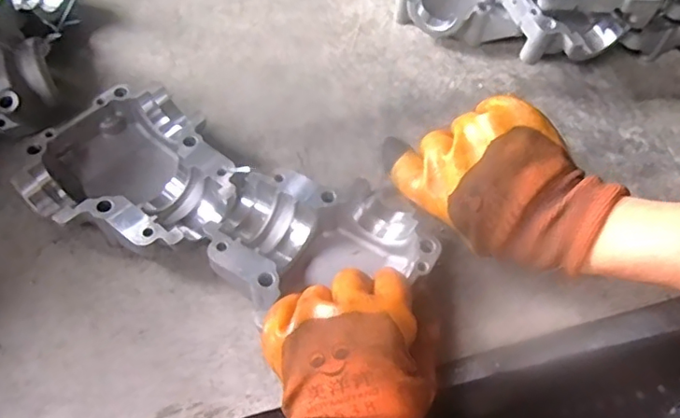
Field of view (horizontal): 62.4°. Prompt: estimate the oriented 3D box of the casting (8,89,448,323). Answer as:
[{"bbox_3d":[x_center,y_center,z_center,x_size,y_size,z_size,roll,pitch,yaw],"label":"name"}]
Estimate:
[{"bbox_3d":[-0.082,-0.003,0.423,0.297,0.041,0.128,19,56,11],"label":"casting"}]

